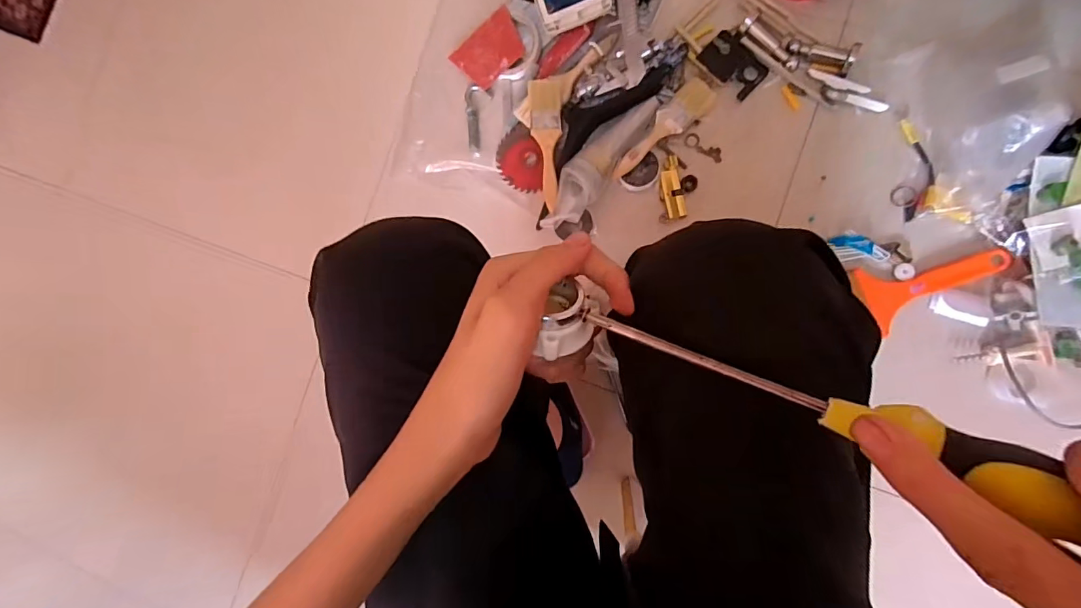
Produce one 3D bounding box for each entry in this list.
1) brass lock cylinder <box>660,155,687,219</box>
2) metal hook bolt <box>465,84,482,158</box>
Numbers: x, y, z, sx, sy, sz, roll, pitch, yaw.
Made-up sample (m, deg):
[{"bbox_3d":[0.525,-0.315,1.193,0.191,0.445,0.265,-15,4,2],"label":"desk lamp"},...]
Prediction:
[{"bbox_3d":[0.191,-0.168,0.676,0.032,0.014,0.088,-11,85,8],"label":"brass lock cylinder"},{"bbox_3d":[-0.104,-0.289,0.734,0.024,0.010,0.112,-3,86,8],"label":"metal hook bolt"}]

